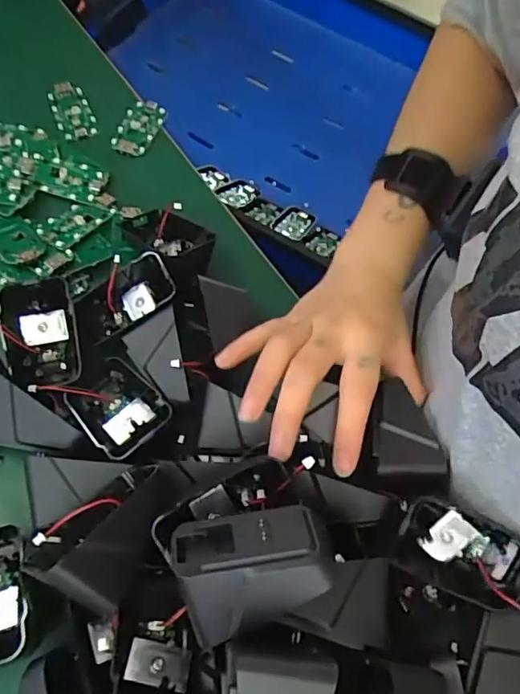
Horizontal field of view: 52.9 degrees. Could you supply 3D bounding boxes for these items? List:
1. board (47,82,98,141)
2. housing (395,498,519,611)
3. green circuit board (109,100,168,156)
[{"bbox_3d":[-0.163,-0.205,0.453,0.031,0.008,0.067,-22,68,-12],"label":"board"},{"bbox_3d":[0.112,0.109,0.281,0.066,0.020,0.041,25,66,9],"label":"housing"},{"bbox_3d":[-0.104,-0.190,0.451,0.032,0.006,0.064,15,65,5],"label":"green circuit board"}]

